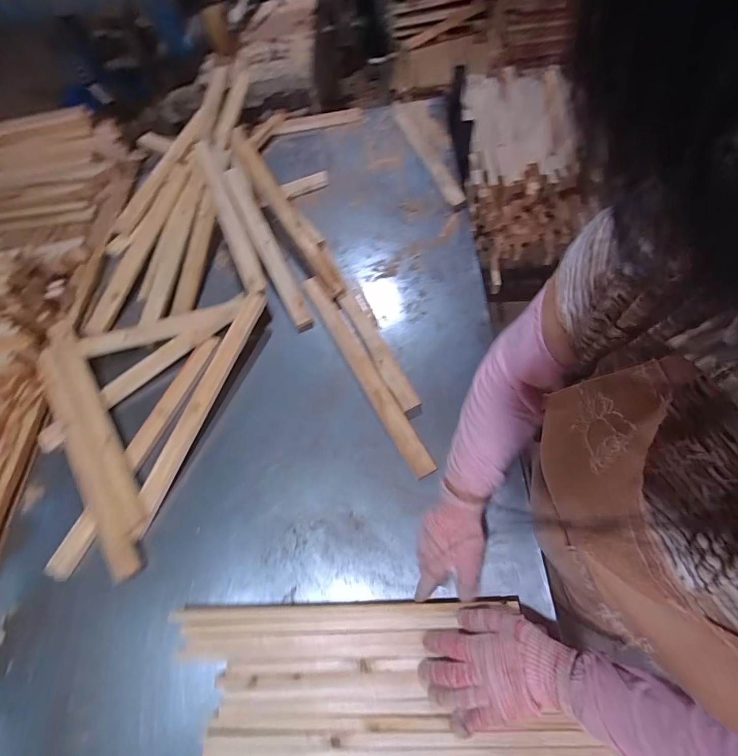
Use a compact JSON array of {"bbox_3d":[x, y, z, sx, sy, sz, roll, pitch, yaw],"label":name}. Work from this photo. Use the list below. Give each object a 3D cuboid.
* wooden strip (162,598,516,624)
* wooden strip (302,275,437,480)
[{"bbox_3d":[-0.037,0.327,0.516,0.467,0.040,0.024,-5,62,5],"label":"wooden strip"},{"bbox_3d":[-0.015,-0.028,0.705,0.040,0.012,0.466,-26,64,-10],"label":"wooden strip"}]

